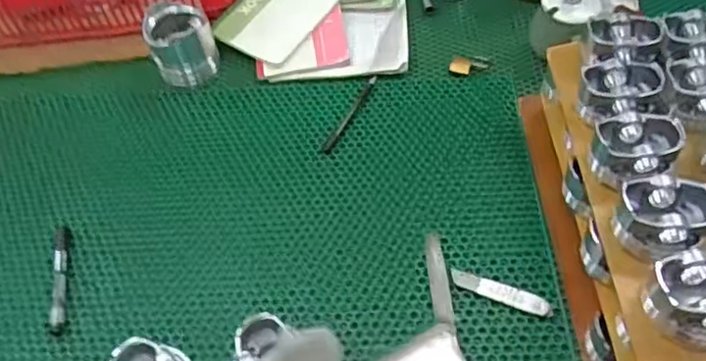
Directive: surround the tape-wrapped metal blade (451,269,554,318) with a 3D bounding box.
[{"bbox_3d":[0.162,0.123,0.680,0.112,0.010,0.020,19,56,19],"label":"tape-wrapped metal blade"}]

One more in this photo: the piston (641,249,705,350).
[{"bbox_3d":[0.293,0.097,0.522,0.075,0.044,0.080,-2,52,3],"label":"piston"}]

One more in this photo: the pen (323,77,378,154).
[{"bbox_3d":[-0.003,-0.096,0.865,0.013,0.006,0.151,21,56,20],"label":"pen"}]

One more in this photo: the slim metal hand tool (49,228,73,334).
[{"bbox_3d":[-0.343,0.111,0.728,0.020,0.012,0.146,-13,52,-6],"label":"slim metal hand tool"}]

